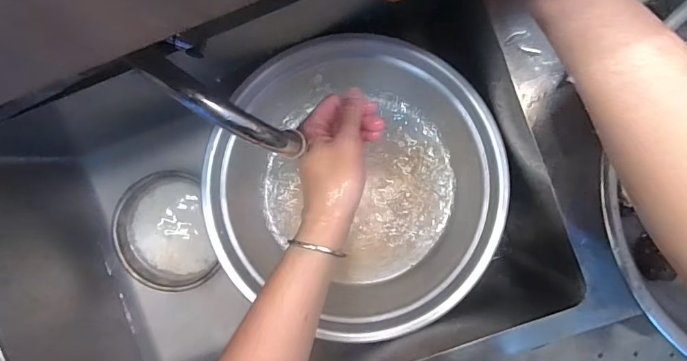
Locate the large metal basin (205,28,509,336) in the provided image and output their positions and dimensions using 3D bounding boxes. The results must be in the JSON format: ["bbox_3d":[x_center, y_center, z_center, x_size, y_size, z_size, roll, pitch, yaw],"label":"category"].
[{"bbox_3d":[0.023,-0.003,0.657,0.409,0.188,0.402,0,93,4],"label":"large metal basin"}]

